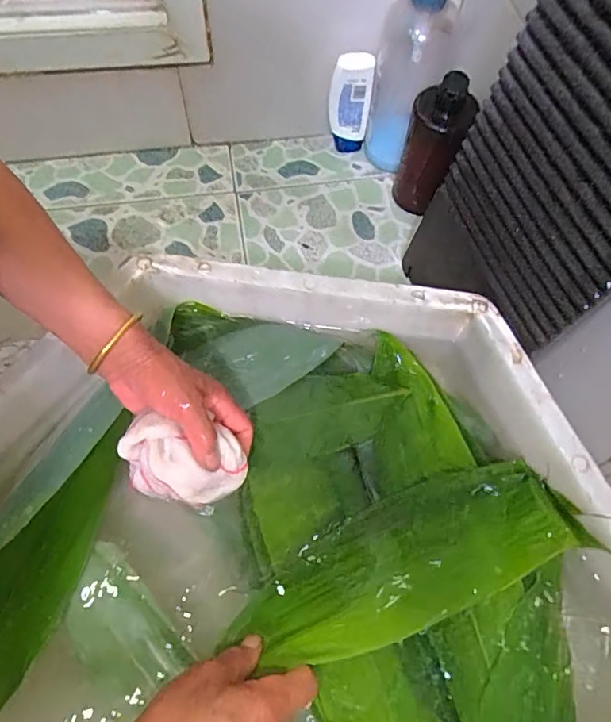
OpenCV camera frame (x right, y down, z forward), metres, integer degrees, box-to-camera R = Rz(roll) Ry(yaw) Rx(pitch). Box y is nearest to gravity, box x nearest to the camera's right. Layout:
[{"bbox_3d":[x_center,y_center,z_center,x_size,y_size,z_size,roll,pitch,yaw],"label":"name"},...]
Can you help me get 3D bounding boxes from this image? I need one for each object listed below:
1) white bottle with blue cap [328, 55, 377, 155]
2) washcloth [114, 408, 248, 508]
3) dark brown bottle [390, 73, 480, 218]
[{"bbox_3d":[0.055,-0.316,0.627,0.049,0.127,0.025,7,65,2],"label":"white bottle with blue cap"},{"bbox_3d":[-0.094,0.079,0.388,0.089,0.054,0.052,4,65,0],"label":"washcloth"},{"bbox_3d":[0.147,-0.247,0.581,0.066,0.157,0.067,17,66,6],"label":"dark brown bottle"}]

